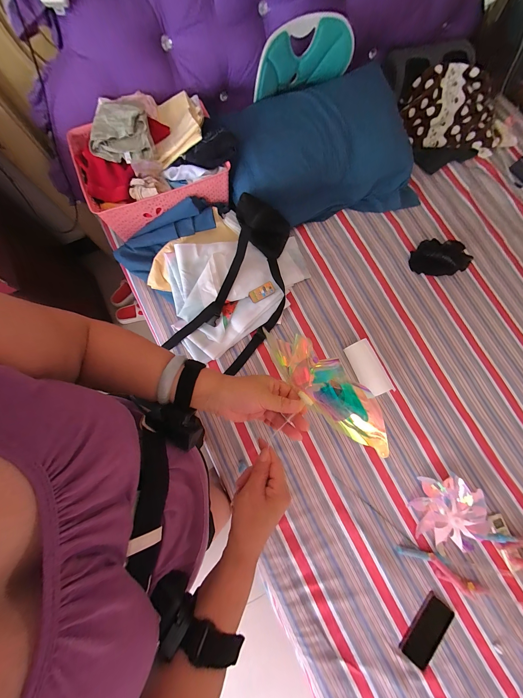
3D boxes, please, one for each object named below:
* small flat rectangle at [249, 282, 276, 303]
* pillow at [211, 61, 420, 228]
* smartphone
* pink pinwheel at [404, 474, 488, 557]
[{"bbox_3d":[0.002,-0.185,0.800,0.086,0.010,0.038,-29,104,-4],"label":"small flat rectangle"},{"bbox_3d":[0.219,-0.664,0.844,0.677,0.241,0.354,-11,77,-4],"label":"pillow"},{"bbox_3d":[0.451,0.762,0.657,0.079,0.009,0.168,42,79,8],"label":"smartphone"},{"bbox_3d":[0.538,0.469,0.696,0.197,0.051,0.197,-11,78,-4],"label":"pink pinwheel"}]

